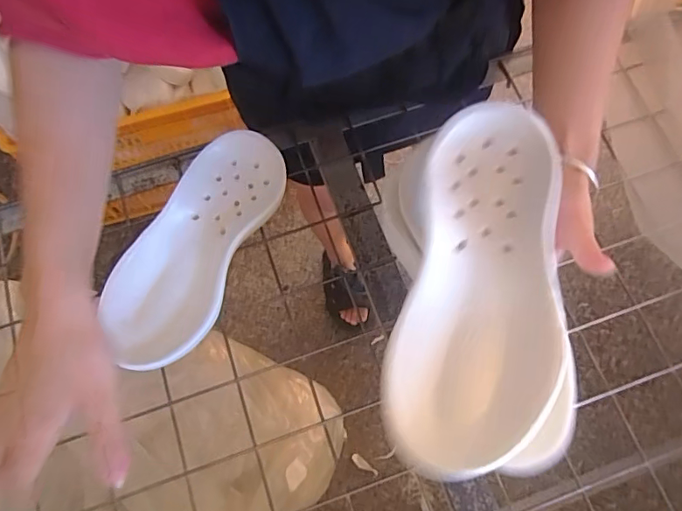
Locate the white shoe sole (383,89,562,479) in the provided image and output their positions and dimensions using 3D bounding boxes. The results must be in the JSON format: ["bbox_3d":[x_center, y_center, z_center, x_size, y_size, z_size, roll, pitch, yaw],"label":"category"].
[{"bbox_3d":[0.097,0.015,0.344,0.100,0.037,0.254,10,73,5],"label":"white shoe sole"}]

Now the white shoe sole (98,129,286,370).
[{"bbox_3d":[-0.147,-0.013,0.490,0.104,0.034,0.249,24,72,10],"label":"white shoe sole"}]

